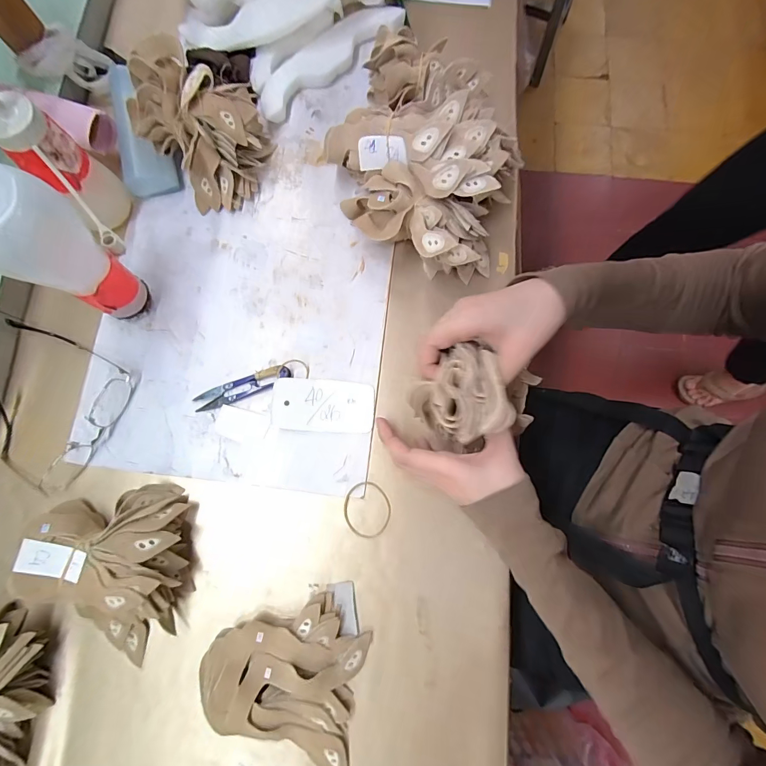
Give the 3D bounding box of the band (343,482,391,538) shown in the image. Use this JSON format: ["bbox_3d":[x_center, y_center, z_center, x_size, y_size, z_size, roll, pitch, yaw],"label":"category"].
[{"bbox_3d":[-0.016,0.125,0.377,0.047,0.004,0.052,11,79,1],"label":"band"}]

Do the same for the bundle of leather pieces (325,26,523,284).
[{"bbox_3d":[0.046,-0.242,0.410,0.203,0.090,0.226,20,79,3],"label":"bundle of leather pieces"}]

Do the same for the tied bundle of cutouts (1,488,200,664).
[{"bbox_3d":[-0.248,0.175,0.342,0.130,0.051,0.152,-5,79,-2],"label":"tied bundle of cutouts"}]

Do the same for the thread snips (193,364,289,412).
[{"bbox_3d":[-0.146,0.005,0.400,0.101,0.006,0.023,-22,80,-5],"label":"thread snips"}]

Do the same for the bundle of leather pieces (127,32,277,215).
[{"bbox_3d":[-0.189,-0.276,0.410,0.116,0.095,0.124,0,79,-1],"label":"bundle of leather pieces"}]

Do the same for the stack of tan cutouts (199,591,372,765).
[{"bbox_3d":[-0.084,0.256,0.342,0.141,0.020,0.125,20,79,3],"label":"stack of tan cutouts"}]

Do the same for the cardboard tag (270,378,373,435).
[{"bbox_3d":[-0.062,0.023,0.394,0.103,0.004,0.052,4,80,-4],"label":"cardboard tag"}]

